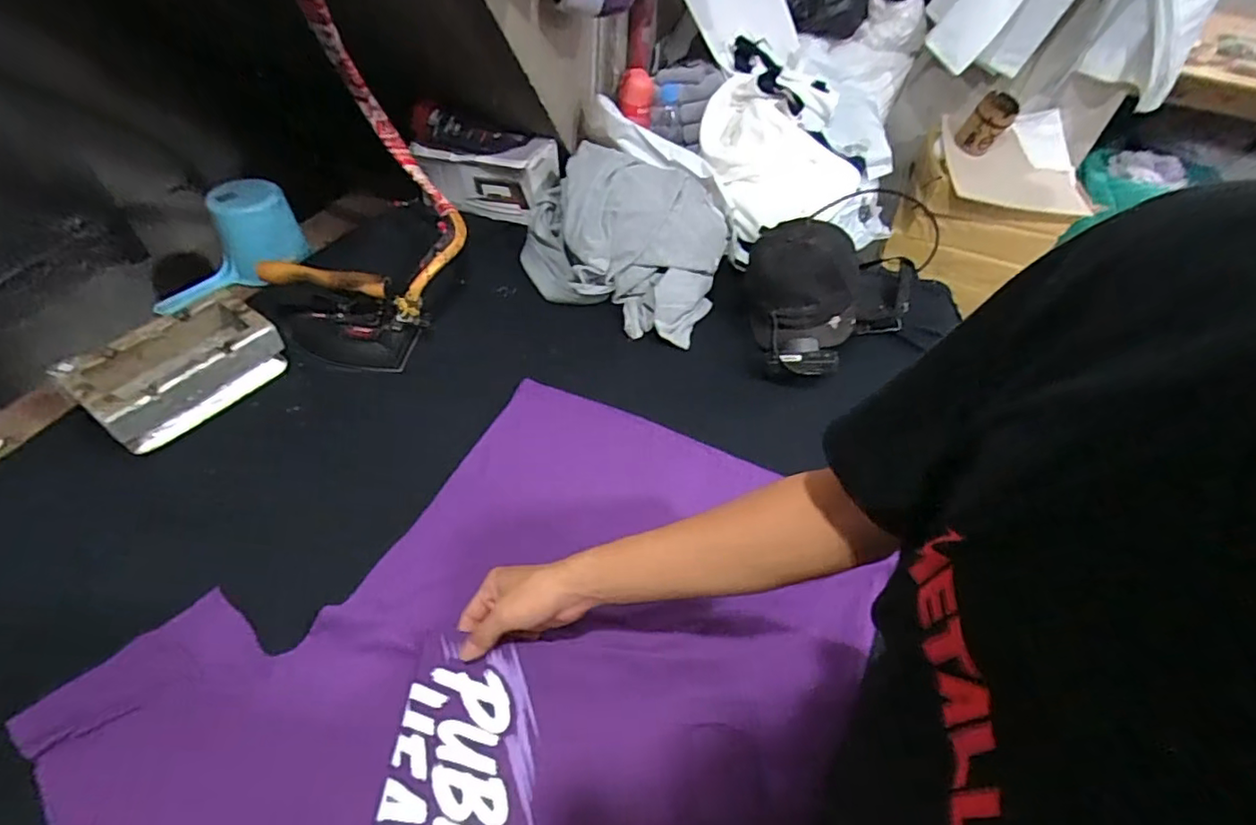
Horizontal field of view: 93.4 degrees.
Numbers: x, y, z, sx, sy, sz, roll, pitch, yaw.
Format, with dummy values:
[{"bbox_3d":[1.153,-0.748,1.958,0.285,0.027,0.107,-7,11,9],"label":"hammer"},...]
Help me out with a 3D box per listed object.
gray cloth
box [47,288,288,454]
[{"bbox_3d":[-0.007,-0.292,0.974,0.326,0.164,0.301,12,50,5],"label":"gray cloth"},{"bbox_3d":[-0.592,-0.061,0.785,0.127,0.078,0.223,33,55,21],"label":"box"}]

